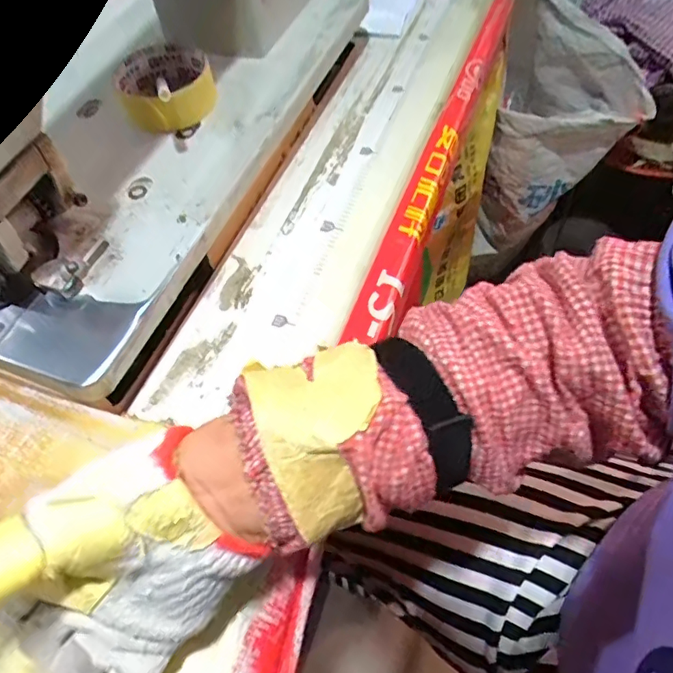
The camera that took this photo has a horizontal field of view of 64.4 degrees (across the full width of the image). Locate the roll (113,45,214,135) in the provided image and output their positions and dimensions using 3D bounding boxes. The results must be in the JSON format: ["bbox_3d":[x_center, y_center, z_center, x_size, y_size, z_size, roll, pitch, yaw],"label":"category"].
[{"bbox_3d":[-0.146,-0.215,0.457,0.077,0.026,0.096,-22,59,-11],"label":"roll"}]

